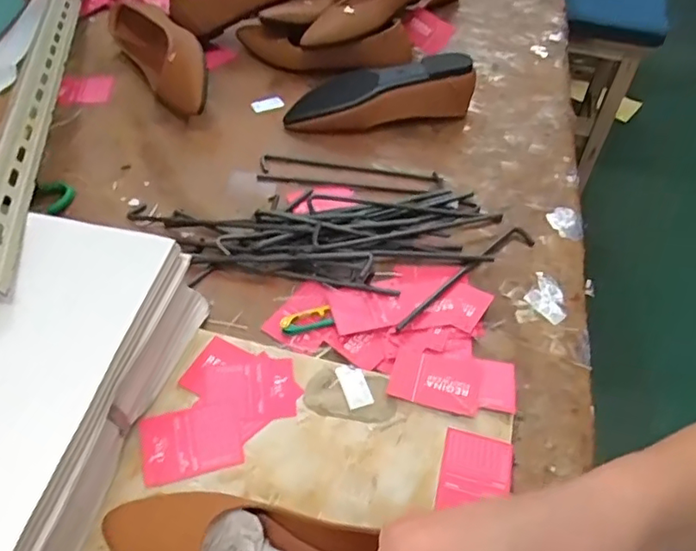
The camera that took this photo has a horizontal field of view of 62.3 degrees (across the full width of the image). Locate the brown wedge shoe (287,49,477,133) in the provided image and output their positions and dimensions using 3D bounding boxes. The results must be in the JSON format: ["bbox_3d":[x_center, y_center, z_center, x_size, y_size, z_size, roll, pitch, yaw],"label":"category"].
[{"bbox_3d":[0.041,-0.232,0.733,0.237,0.076,0.081,-2,51,-5],"label":"brown wedge shoe"}]

